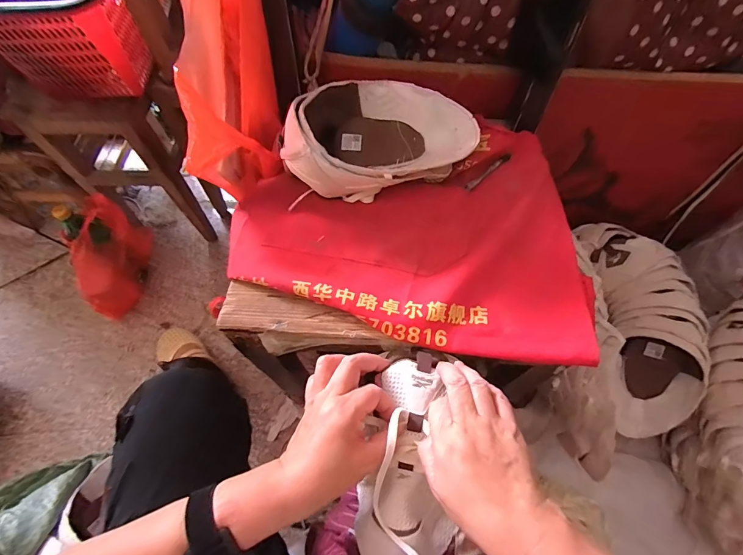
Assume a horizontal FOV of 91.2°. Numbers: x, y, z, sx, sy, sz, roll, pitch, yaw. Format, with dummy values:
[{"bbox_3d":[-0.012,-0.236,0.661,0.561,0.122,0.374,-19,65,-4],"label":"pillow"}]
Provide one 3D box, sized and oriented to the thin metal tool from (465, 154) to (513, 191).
[{"bbox_3d":[0.168,-0.152,0.518,0.104,0.013,0.012,-41,70,-18],"label":"thin metal tool"}]

